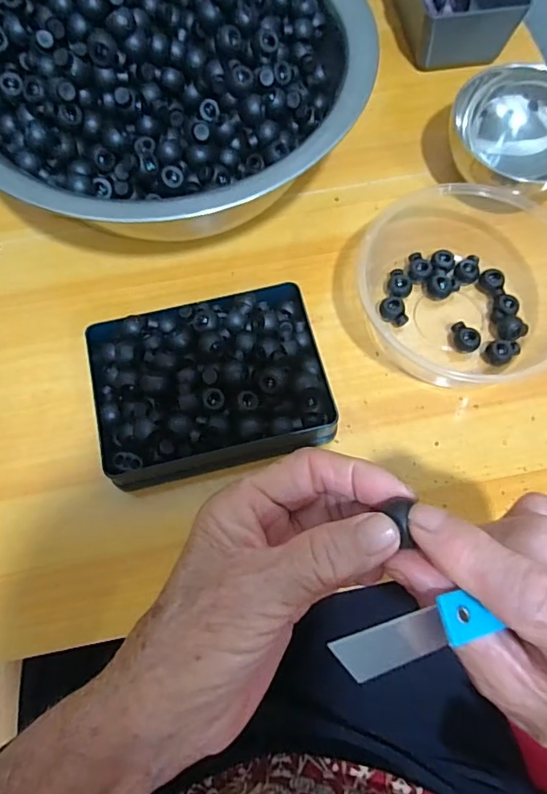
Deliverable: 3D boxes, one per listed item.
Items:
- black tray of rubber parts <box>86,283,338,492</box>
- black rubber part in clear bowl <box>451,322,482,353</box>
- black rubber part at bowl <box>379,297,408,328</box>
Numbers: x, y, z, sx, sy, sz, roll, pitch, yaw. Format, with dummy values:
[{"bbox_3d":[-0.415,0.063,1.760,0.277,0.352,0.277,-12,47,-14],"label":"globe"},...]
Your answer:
[{"bbox_3d":[-0.040,-0.008,0.340,0.143,0.046,0.110,-14,70,-4],"label":"black tray of rubber parts"},{"bbox_3d":[0.134,-0.041,0.367,0.020,0.014,0.018,17,71,7],"label":"black rubber part in clear bowl"},{"bbox_3d":[0.086,-0.060,0.374,0.015,0.014,0.021,-20,70,-6],"label":"black rubber part at bowl"}]

